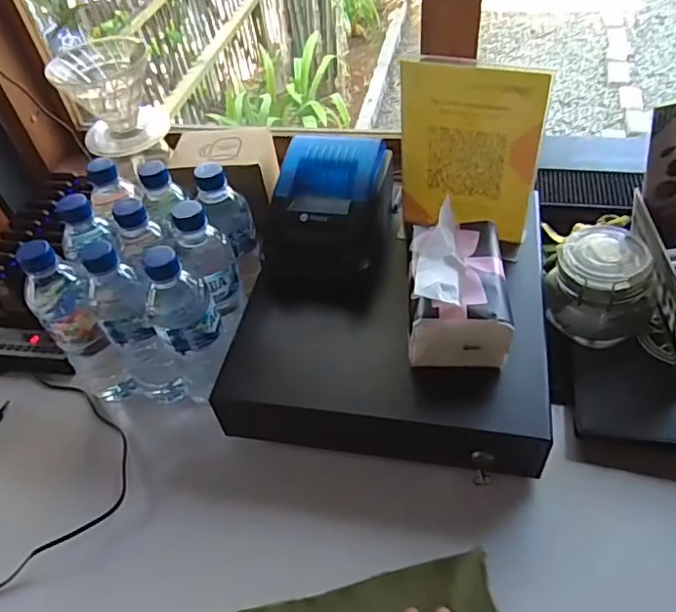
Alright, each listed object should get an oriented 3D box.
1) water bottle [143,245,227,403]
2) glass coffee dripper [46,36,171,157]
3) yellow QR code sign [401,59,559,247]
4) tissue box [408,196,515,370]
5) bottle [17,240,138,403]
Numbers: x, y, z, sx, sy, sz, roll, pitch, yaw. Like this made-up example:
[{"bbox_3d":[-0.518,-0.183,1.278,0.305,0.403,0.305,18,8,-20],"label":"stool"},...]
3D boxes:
[{"bbox_3d":[-0.152,0.032,0.591,0.061,0.221,0.057,-26,50,-16],"label":"water bottle"},{"bbox_3d":[-0.264,-0.234,0.664,0.098,0.100,0.129,-26,50,-16],"label":"glass coffee dripper"},{"bbox_3d":[0.139,-0.161,0.602,0.145,0.198,0.011,14,52,20],"label":"yellow QR code sign"},{"bbox_3d":[0.118,-0.022,0.562,0.090,0.094,0.133,-1,48,6],"label":"tissue box"},{"bbox_3d":[-0.273,0.032,0.607,0.055,0.223,0.061,-39,55,-25],"label":"bottle"}]

